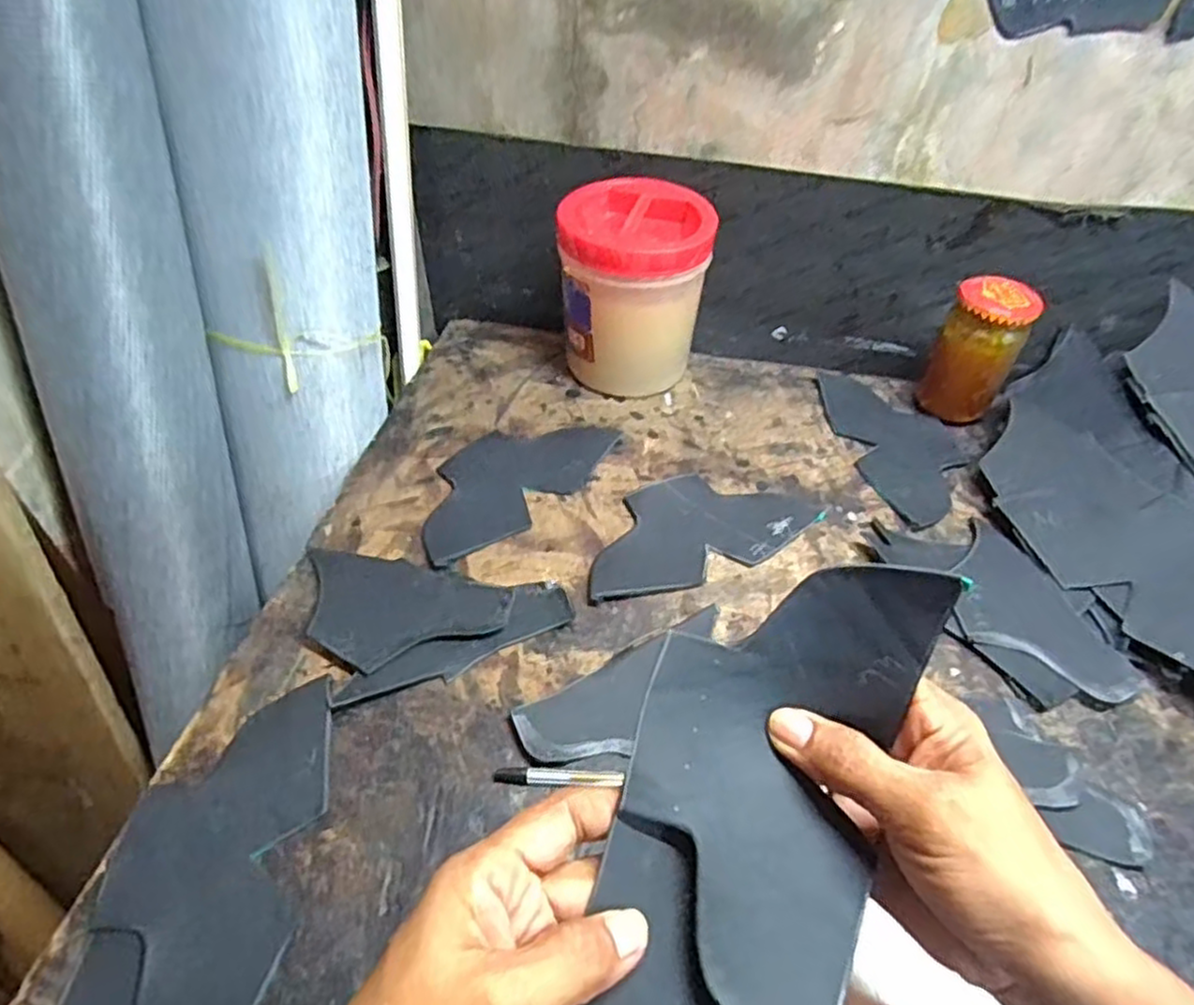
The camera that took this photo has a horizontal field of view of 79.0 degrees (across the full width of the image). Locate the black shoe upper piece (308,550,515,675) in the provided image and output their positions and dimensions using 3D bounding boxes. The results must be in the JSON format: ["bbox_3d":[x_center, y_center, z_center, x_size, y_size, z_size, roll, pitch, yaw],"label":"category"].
[{"bbox_3d":[-0.129,0.070,0.454,0.134,0.008,0.080,15,47,12],"label":"black shoe upper piece"}]

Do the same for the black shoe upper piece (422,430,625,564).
[{"bbox_3d":[-0.067,-0.020,0.546,0.090,0.004,0.176,34,53,27],"label":"black shoe upper piece"}]

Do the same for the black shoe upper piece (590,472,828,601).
[{"bbox_3d":[0.071,0.016,0.520,0.180,0.005,0.088,-19,50,-20],"label":"black shoe upper piece"}]

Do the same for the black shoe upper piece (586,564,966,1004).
[{"bbox_3d":[0.042,0.127,0.239,0.089,0.040,0.233,22,73,18],"label":"black shoe upper piece"}]

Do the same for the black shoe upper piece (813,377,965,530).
[{"bbox_3d":[0.248,-0.050,0.591,0.090,0.005,0.173,-5,46,-8],"label":"black shoe upper piece"}]

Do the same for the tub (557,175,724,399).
[{"bbox_3d":[0.029,-0.171,0.603,0.112,0.147,0.105,1,46,-1],"label":"tub"}]

